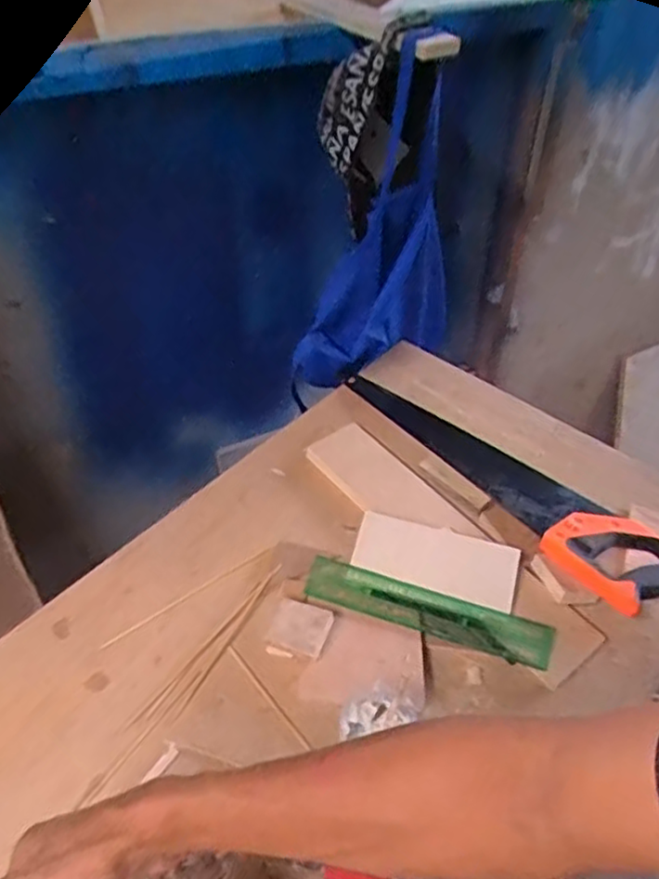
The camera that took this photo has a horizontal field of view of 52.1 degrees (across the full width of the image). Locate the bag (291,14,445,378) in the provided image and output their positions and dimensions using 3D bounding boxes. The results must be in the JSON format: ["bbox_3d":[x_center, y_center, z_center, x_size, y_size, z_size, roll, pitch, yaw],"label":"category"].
[{"bbox_3d":[0.086,-0.279,0.935,0.107,0.430,0.244,35,51,26],"label":"bag"}]

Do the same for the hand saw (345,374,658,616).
[{"bbox_3d":[0.223,0.027,0.865,0.136,0.041,0.504,-24,52,-27],"label":"hand saw"}]

